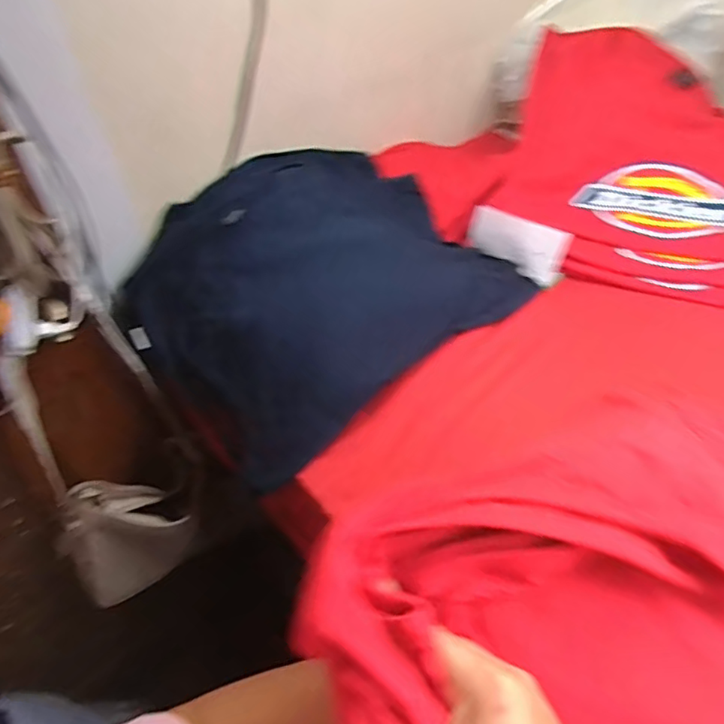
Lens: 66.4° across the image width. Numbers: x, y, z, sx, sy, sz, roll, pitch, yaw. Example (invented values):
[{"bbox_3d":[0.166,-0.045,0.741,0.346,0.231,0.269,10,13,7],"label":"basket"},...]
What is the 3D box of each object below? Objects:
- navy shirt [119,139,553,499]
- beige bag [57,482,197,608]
[{"bbox_3d":[-0.061,-0.113,0.766,0.447,0.191,0.368,-31,53,-25],"label":"navy shirt"},{"bbox_3d":[-0.332,0.251,0.811,0.183,0.208,0.081,-16,48,-13],"label":"beige bag"}]

